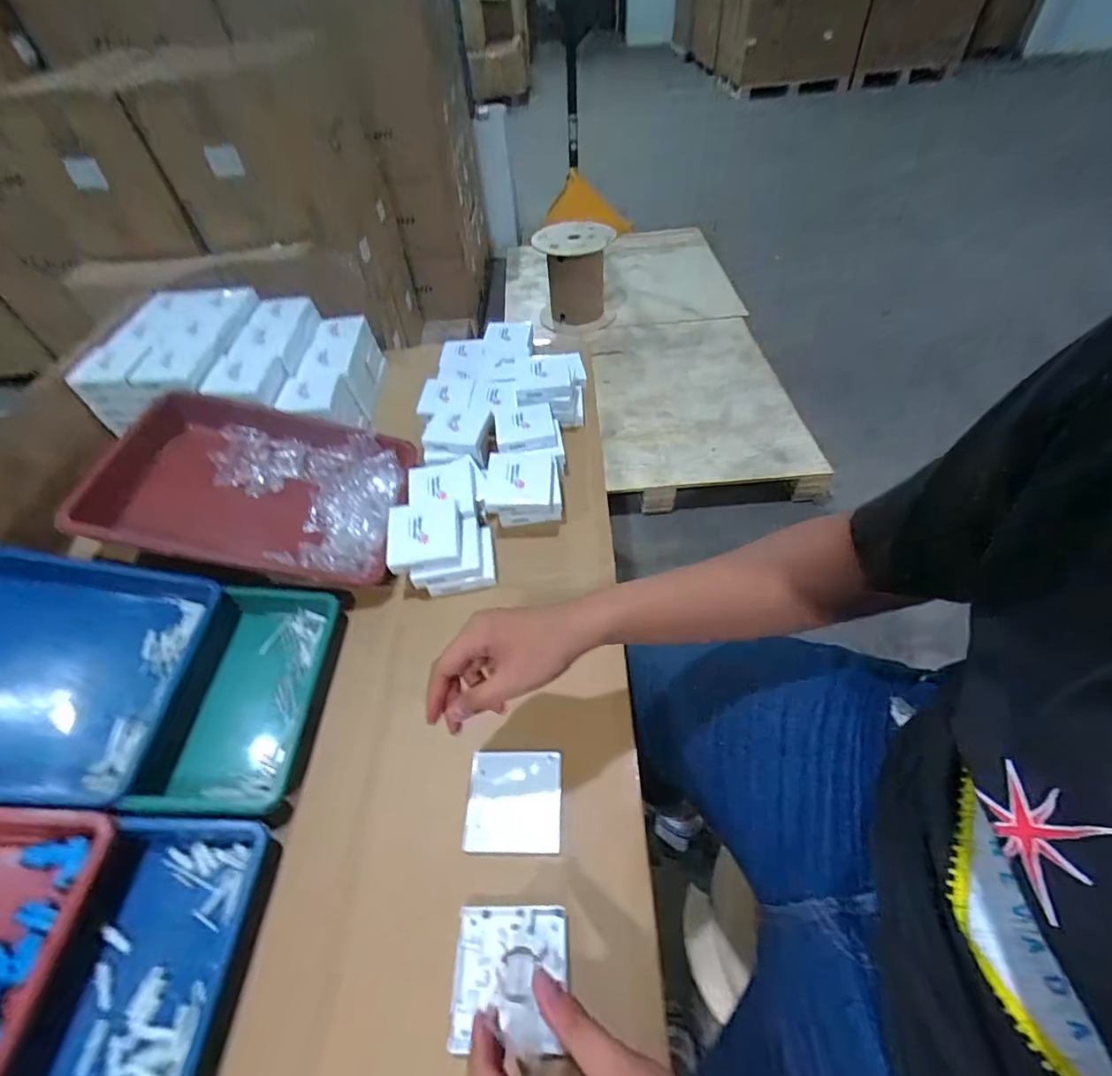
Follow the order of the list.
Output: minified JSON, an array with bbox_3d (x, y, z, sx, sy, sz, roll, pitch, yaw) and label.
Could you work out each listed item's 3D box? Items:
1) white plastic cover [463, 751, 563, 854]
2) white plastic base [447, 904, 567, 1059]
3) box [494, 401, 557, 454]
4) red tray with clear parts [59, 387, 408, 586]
[{"bbox_3d":[-0.040,0.248,0.481,0.089,0.014,0.087,-1,50,5],"label":"white plastic cover"},{"bbox_3d":[-0.036,0.345,0.400,0.088,0.007,0.088,-2,50,4],"label":"white plastic base"},{"bbox_3d":[-0.046,-0.164,0.750,0.086,0.022,0.096,-8,50,-2],"label":"box"},{"bbox_3d":[-0.369,-0.062,0.679,0.321,0.083,0.265,12,54,-9],"label":"red tray with clear parts"}]

